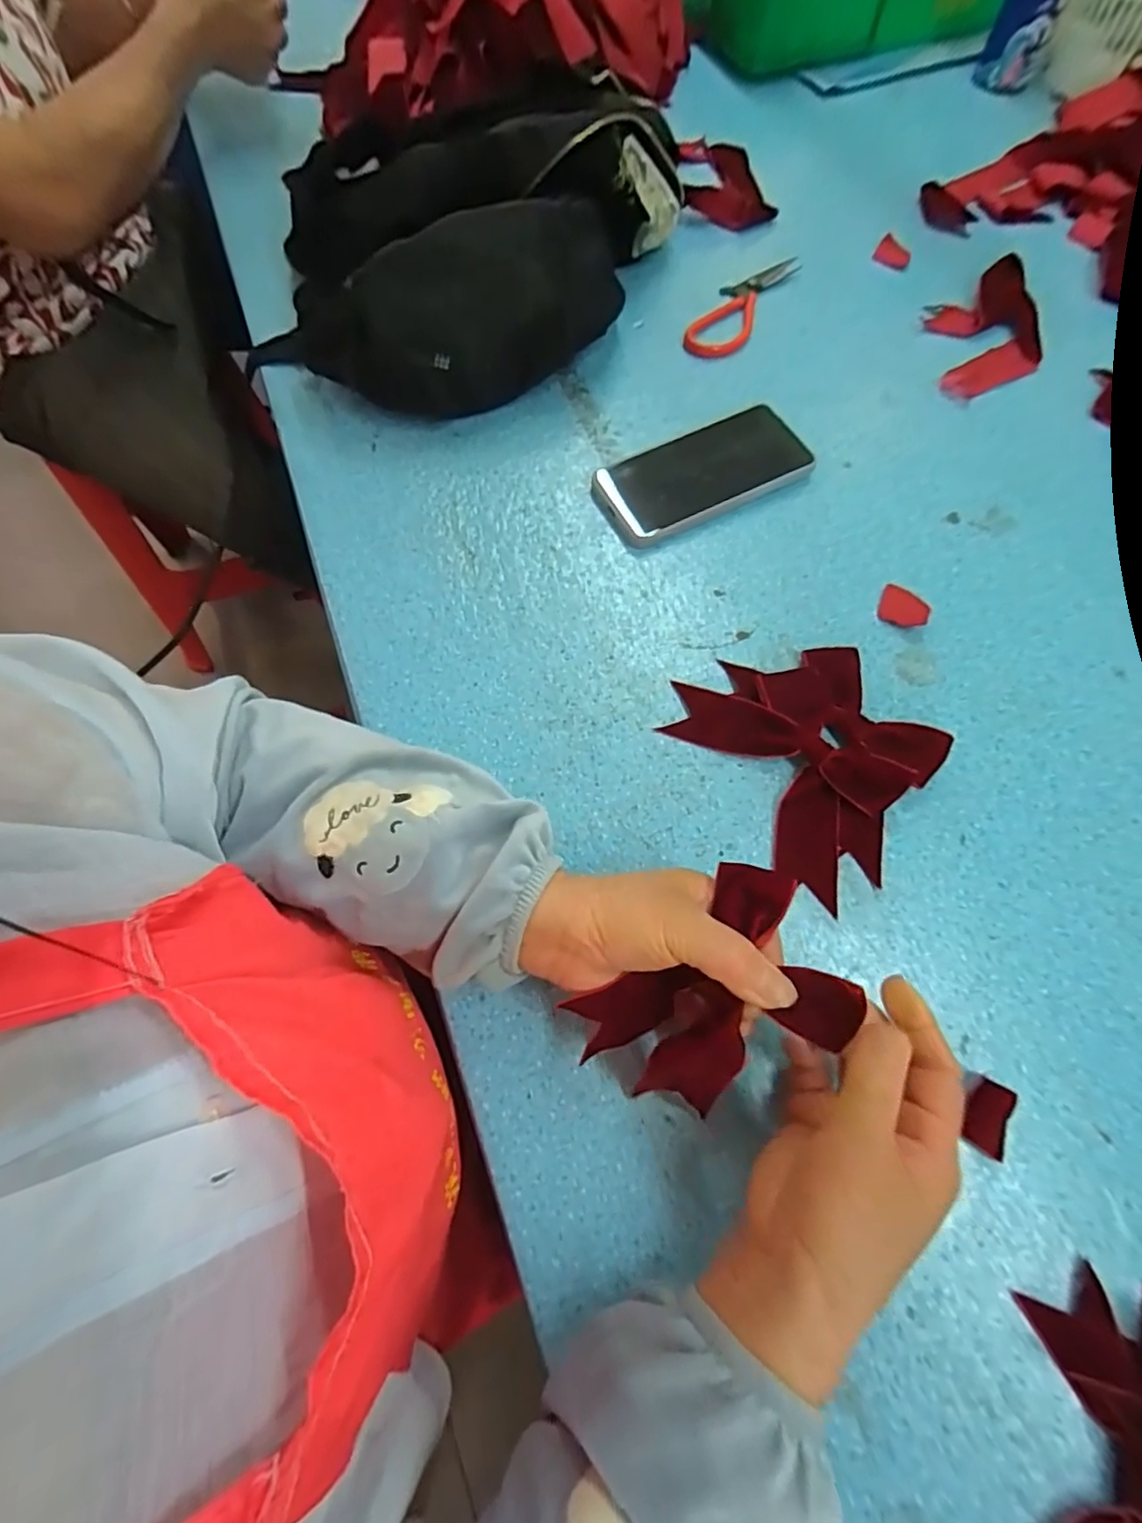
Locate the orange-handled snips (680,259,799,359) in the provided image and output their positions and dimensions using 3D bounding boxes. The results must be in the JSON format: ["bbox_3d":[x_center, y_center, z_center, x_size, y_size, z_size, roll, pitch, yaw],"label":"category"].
[{"bbox_3d":[0.159,-0.426,0.560,0.050,0.005,0.162,30,72,12],"label":"orange-handled snips"}]

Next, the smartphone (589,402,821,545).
[{"bbox_3d":[0.102,-0.226,0.475,0.163,0.013,0.080,-24,70,-8],"label":"smartphone"}]

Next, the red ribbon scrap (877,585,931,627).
[{"bbox_3d":[0.240,-0.111,0.434,0.034,0.004,0.032,0,69,1],"label":"red ribbon scrap"}]

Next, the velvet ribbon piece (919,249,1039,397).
[{"bbox_3d":[0.367,-0.384,0.532,0.090,0.021,0.148,1,69,1],"label":"velvet ribbon piece"}]

